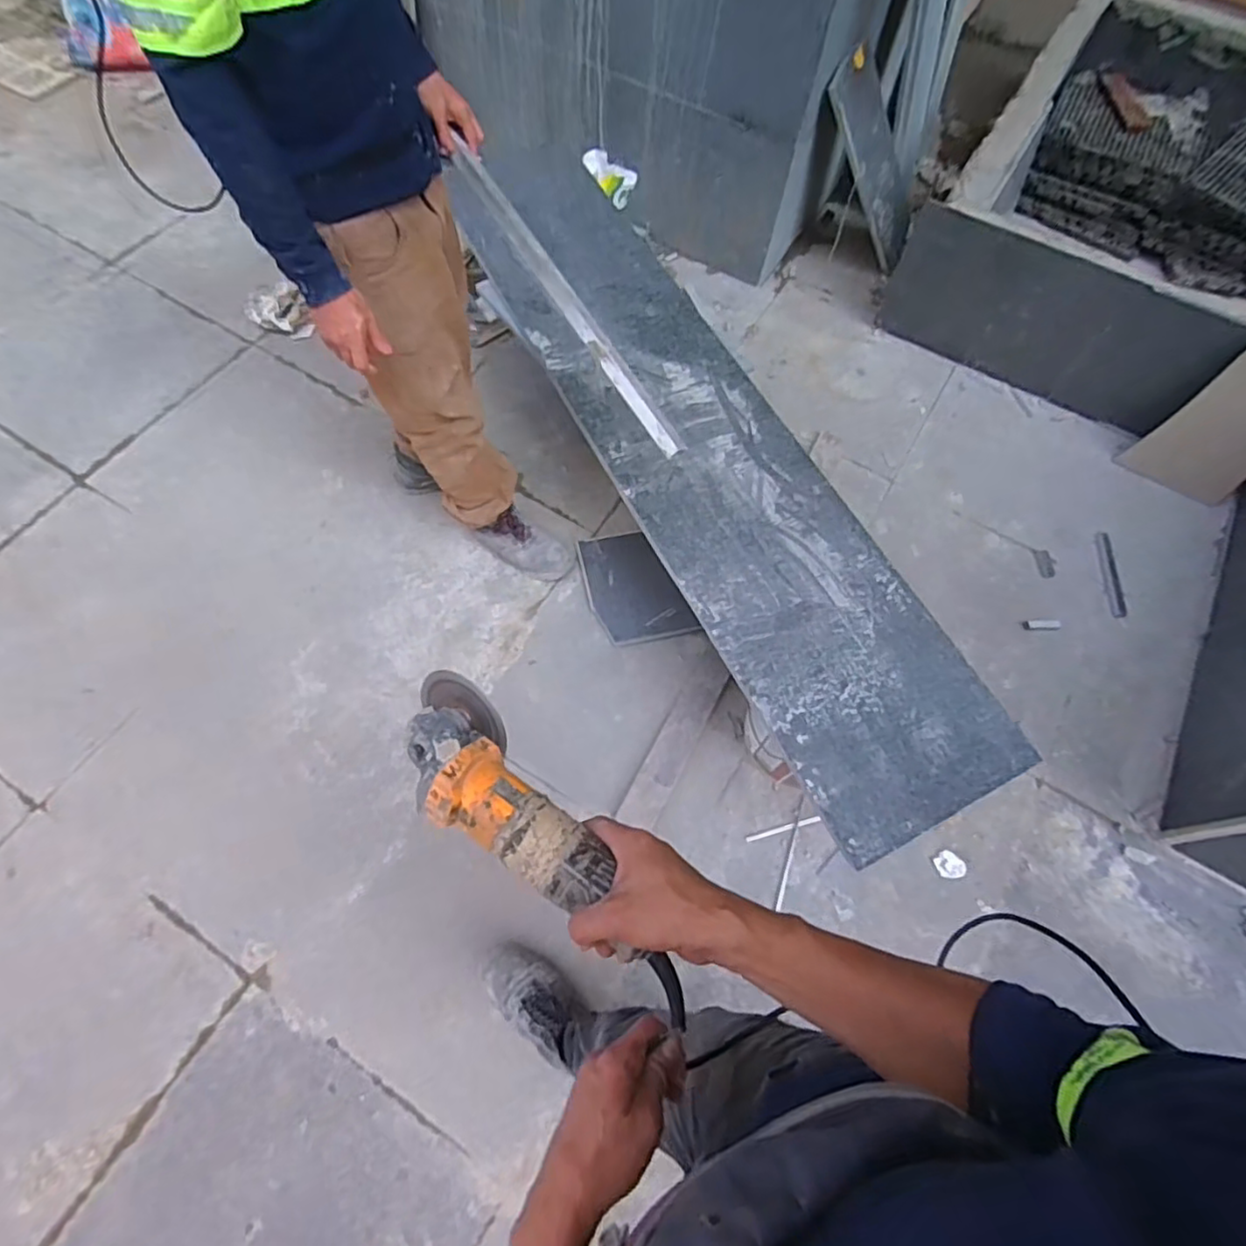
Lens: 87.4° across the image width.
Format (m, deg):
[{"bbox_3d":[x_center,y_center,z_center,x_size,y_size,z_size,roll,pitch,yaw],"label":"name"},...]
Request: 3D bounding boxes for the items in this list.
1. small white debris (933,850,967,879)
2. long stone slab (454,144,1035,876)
[{"bbox_3d":[0.720,0.531,1.430,0.071,0.006,0.057,13,66,9],"label":"small white debris"},{"bbox_3d":[0.106,-0.496,1.473,0.401,0.049,1.959,-22,67,-15],"label":"long stone slab"}]

